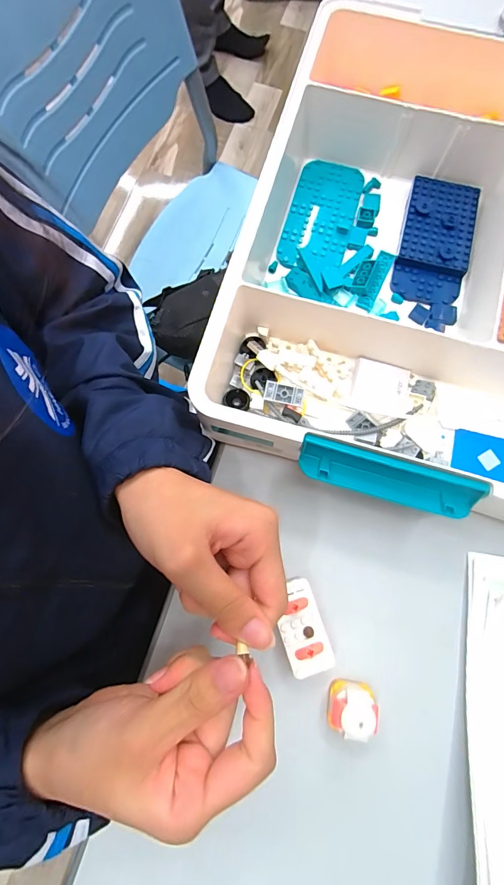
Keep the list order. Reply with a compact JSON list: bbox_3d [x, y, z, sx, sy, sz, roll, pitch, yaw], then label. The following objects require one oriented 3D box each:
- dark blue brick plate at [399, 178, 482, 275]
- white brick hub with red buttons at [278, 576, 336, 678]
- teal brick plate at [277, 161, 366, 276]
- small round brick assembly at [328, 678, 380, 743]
[{"bbox_3d":[0.177,-0.206,0.368,0.061,0.015,0.092,15,77,3],"label":"dark blue brick plate"},{"bbox_3d":[0.036,0.138,0.296,0.032,0.029,0.065,-18,78,-5],"label":"white brick hub with red buttons"},{"bbox_3d":[0.067,-0.220,0.381,0.064,0.007,0.123,16,77,3],"label":"teal brick plate"},{"bbox_3d":[0.073,0.189,0.278,0.032,0.034,0.032,0,77,-1],"label":"small round brick assembly"}]

